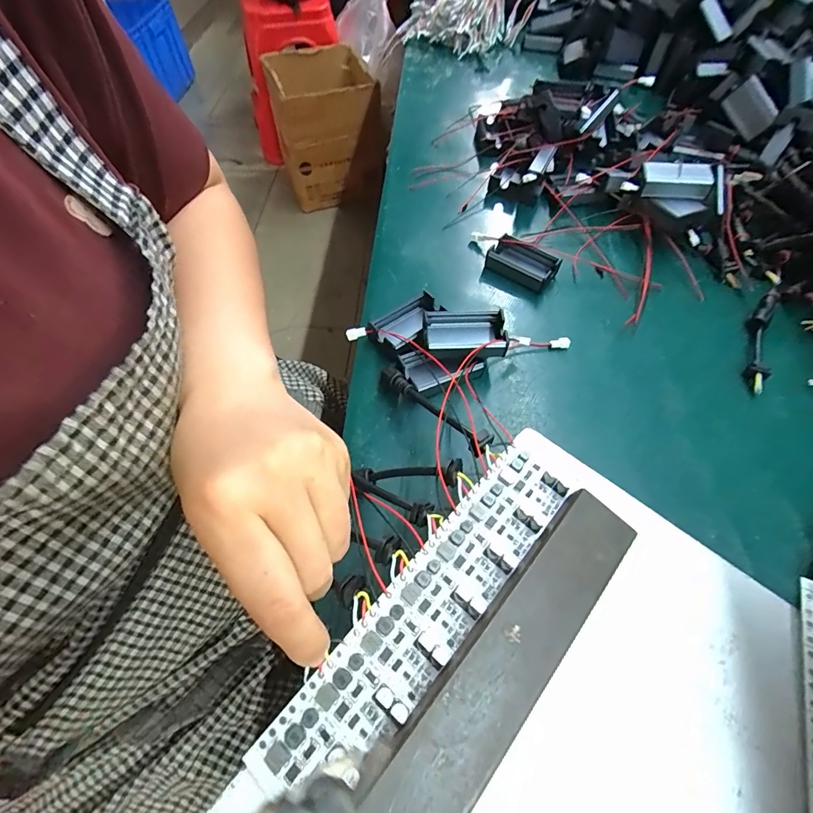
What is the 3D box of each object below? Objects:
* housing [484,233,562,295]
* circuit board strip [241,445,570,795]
[{"bbox_3d":[0.094,-0.115,0.338,0.052,0.017,0.034,28,62,16],"label":"housing"},{"bbox_3d":[0.012,0.082,0.177,0.035,0.006,0.163,40,66,20],"label":"circuit board strip"}]

